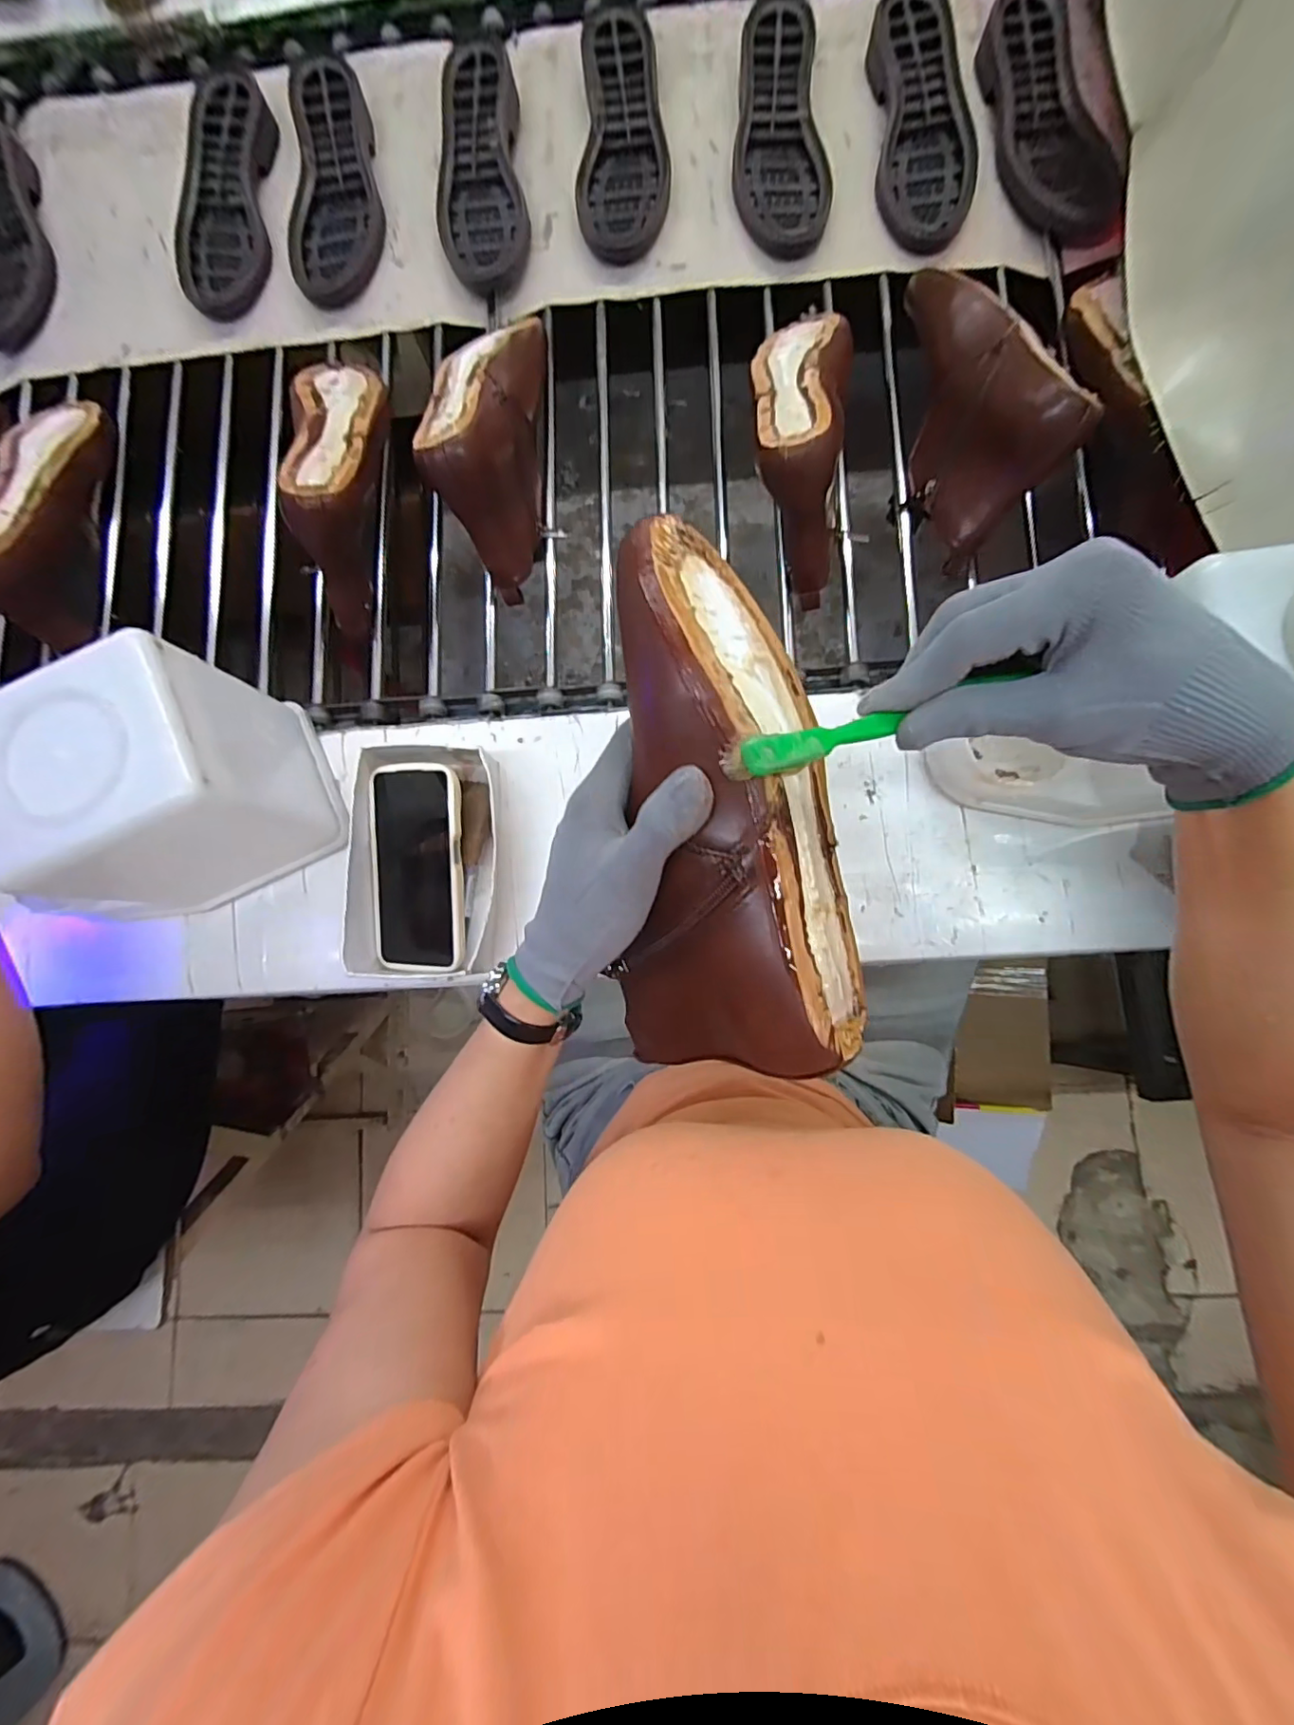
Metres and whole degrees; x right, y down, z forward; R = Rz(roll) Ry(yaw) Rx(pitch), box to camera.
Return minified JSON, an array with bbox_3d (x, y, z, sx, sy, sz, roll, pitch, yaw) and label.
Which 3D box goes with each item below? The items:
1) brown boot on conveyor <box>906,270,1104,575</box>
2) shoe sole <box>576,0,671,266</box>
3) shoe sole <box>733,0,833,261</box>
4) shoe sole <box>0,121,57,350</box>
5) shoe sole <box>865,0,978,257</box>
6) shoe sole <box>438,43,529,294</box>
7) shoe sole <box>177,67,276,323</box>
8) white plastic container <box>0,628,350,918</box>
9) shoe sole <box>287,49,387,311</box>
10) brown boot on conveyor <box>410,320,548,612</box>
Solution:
[{"bbox_3d":[0.279,-0.417,0.498,0.081,0.129,0.251,-17,83,3],"label":"brown boot on conveyor"},{"bbox_3d":[-0.024,-0.764,0.595,0.093,0.029,0.260,2,84,5],"label":"shoe sole"},{"bbox_3d":[0.134,-0.753,0.582,0.090,0.029,0.262,-5,83,4],"label":"shoe sole"},{"bbox_3d":[-0.744,-0.732,0.647,0.103,0.024,0.271,-9,83,4],"label":"shoe sole"},{"bbox_3d":[0.280,-0.752,0.574,0.091,0.023,0.272,-2,84,5],"label":"shoe sole"},{"bbox_3d":[-0.180,-0.744,0.603,0.093,0.031,0.255,-6,83,4],"label":"shoe sole"},{"bbox_3d":[-0.471,-0.736,0.627,0.103,0.026,0.275,-2,84,5],"label":"shoe sole"},{"bbox_3d":[-0.360,-0.054,0.431,0.157,0.165,0.136,-28,82,1],"label":"white plastic container"},{"bbox_3d":[-0.342,-0.740,0.614,0.099,0.028,0.261,-5,83,4],"label":"shoe sole"},{"bbox_3d":[-0.153,-0.399,0.527,0.091,0.119,0.271,2,84,5],"label":"brown boot on conveyor"}]

